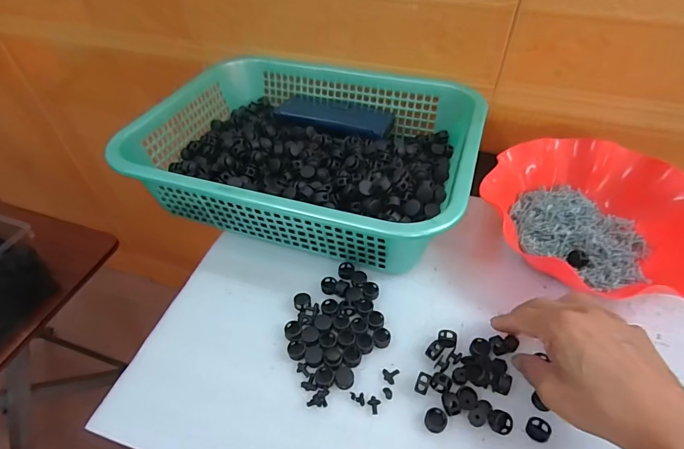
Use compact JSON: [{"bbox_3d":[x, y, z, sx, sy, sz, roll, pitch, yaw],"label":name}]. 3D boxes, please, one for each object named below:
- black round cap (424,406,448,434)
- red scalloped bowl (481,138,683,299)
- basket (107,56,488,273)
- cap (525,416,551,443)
[{"bbox_3d":[0.077,0.159,0.326,0.017,0.004,0.018,-1,48,1],"label":"black round cap"},{"bbox_3d":[0.271,-0.012,0.439,0.226,0.049,0.208,-1,48,1],"label":"red scalloped bowl"},{"bbox_3d":[-0.039,-0.108,0.493,0.388,0.099,0.297,13,49,12],"label":"basket"},{"bbox_3d":[0.157,0.163,0.319,0.017,0.009,0.019,27,54,24],"label":"cap"}]

